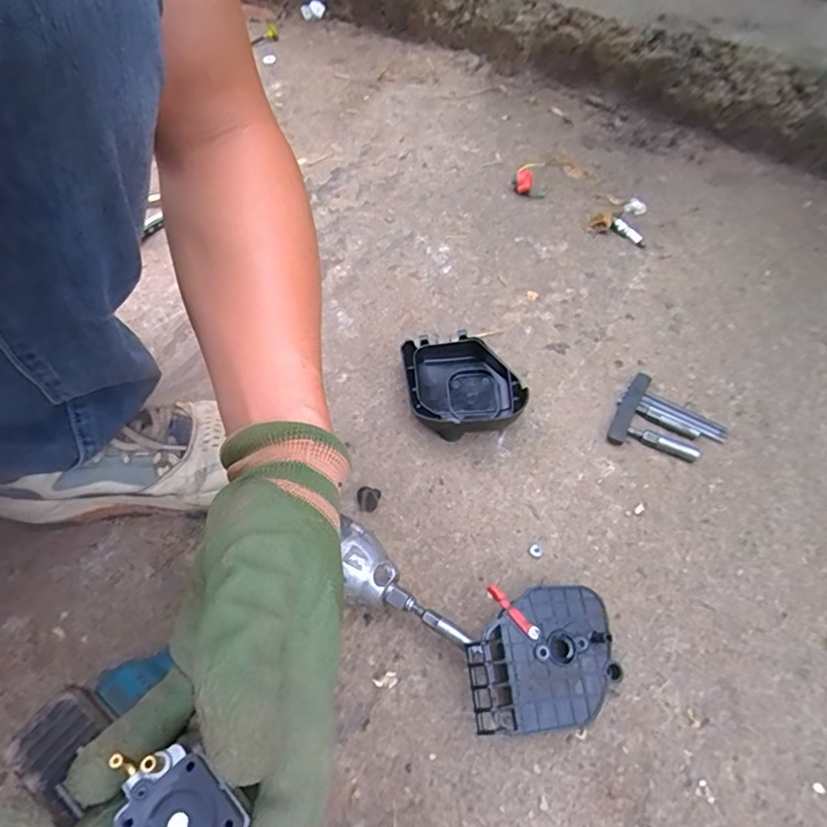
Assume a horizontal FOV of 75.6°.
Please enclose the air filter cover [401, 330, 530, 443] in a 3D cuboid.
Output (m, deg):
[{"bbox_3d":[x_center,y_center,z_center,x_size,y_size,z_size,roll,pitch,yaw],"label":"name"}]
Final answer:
[{"bbox_3d":[0.048,-0.029,0.526,0.103,0.039,0.125,-8,51,-11],"label":"air filter cover"}]

